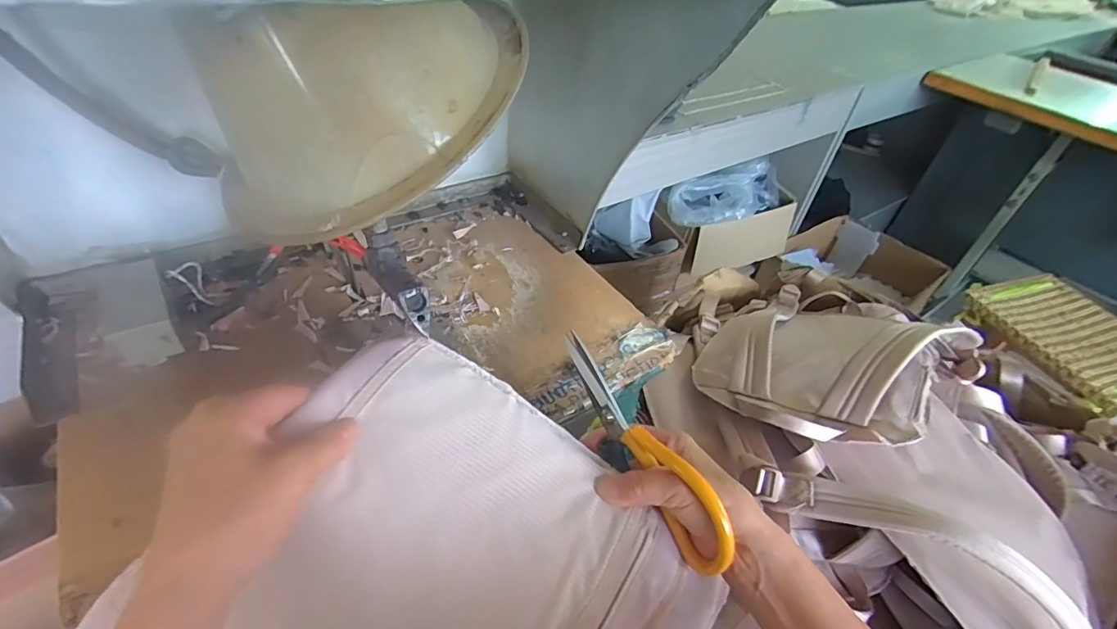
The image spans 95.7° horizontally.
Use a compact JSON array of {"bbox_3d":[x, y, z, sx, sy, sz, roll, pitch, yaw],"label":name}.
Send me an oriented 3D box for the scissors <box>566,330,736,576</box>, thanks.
[{"bbox_3d":[0.053,0.092,0.359,0.017,0.055,0.176,-24,64,-30],"label":"scissors"}]

